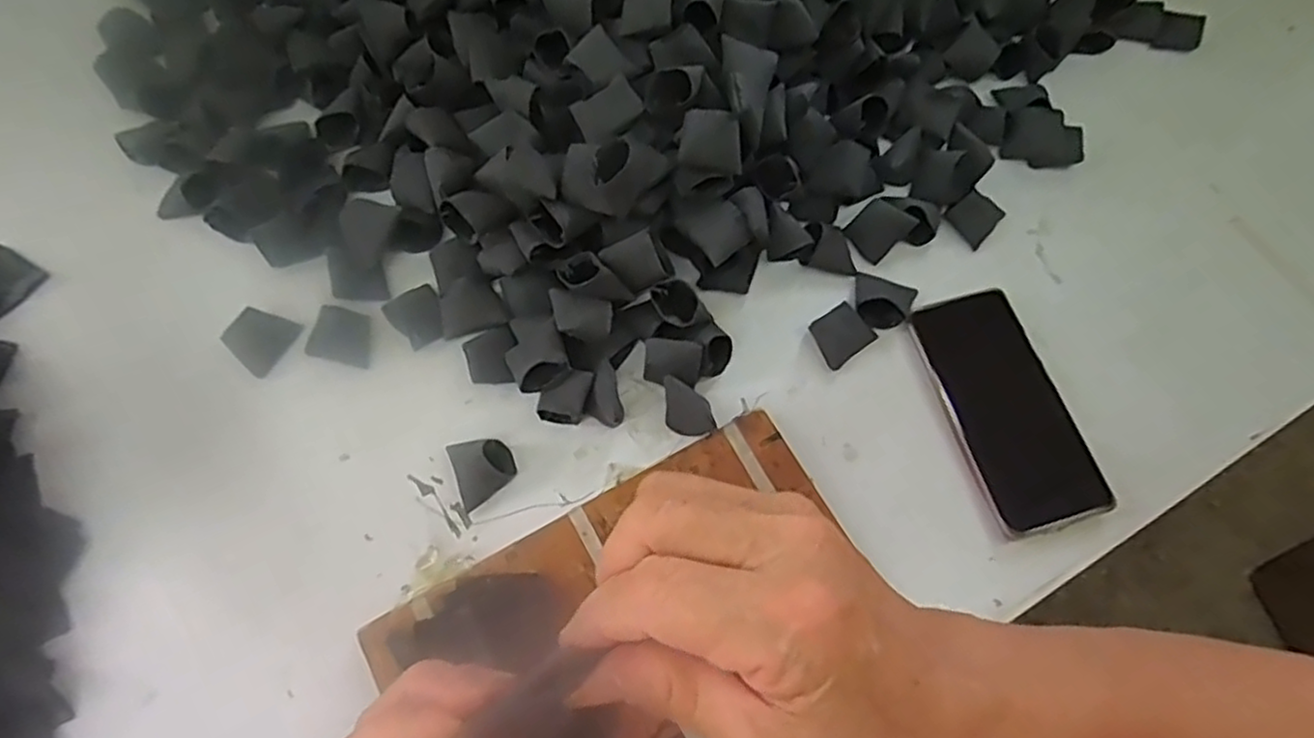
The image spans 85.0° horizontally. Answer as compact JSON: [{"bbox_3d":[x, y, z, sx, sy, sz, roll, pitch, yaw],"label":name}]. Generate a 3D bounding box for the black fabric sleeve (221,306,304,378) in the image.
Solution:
[{"bbox_3d":[-0.261,-0.022,0.472,0.033,0.022,0.041,33,71,12],"label":"black fabric sleeve"}]

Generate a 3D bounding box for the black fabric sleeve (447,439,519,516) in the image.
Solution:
[{"bbox_3d":[-0.108,0.059,0.439,0.036,0.030,0.039,-21,69,-9],"label":"black fabric sleeve"}]

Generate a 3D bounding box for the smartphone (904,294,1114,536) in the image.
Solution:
[{"bbox_3d":[0.230,0.024,0.472,0.078,0.013,0.159,-15,69,-7],"label":"smartphone"}]

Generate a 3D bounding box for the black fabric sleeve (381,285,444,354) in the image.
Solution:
[{"bbox_3d":[-0.162,-0.036,0.485,0.035,0.005,0.043,-29,71,-12],"label":"black fabric sleeve"}]

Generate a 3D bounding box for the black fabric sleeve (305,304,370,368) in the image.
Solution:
[{"bbox_3d":[-0.211,-0.023,0.483,0.042,0.010,0.035,12,68,4],"label":"black fabric sleeve"}]

